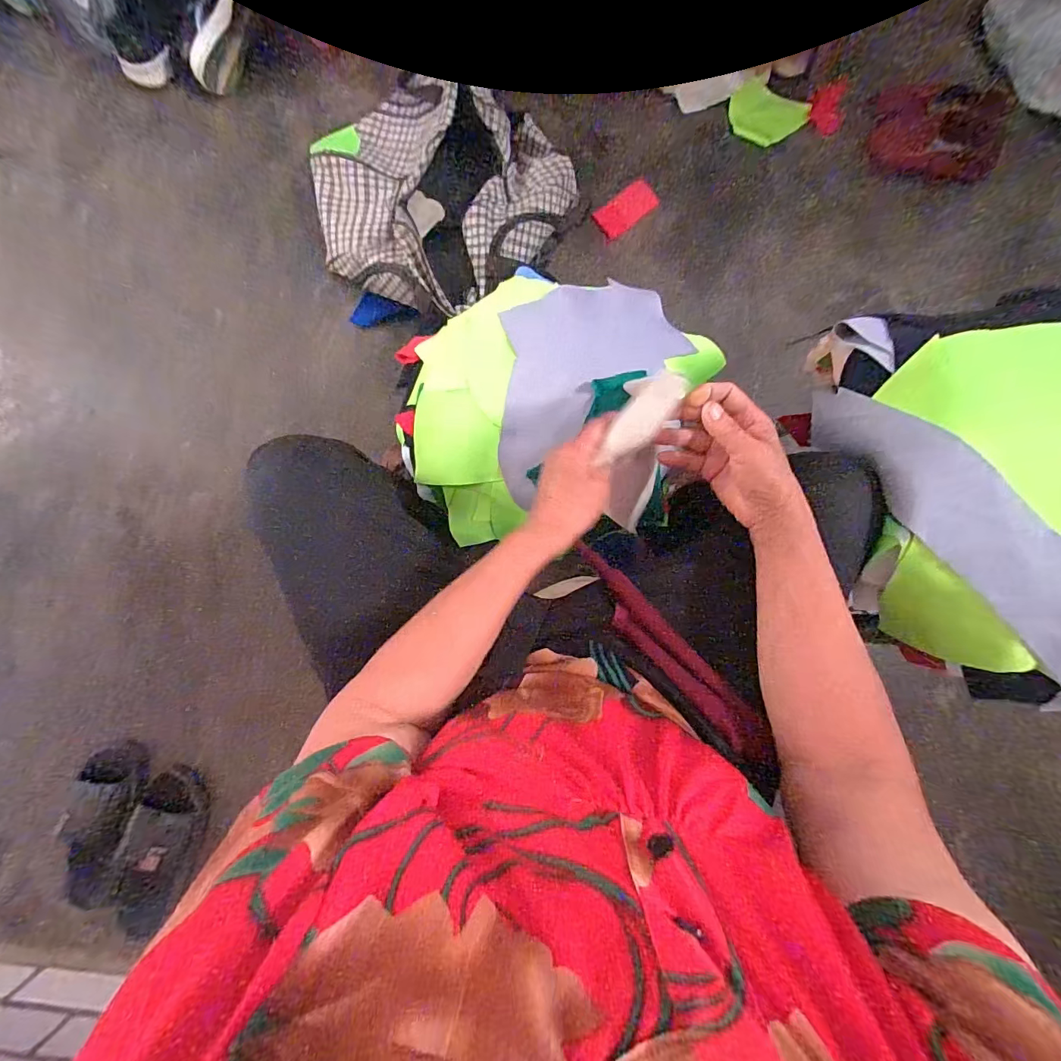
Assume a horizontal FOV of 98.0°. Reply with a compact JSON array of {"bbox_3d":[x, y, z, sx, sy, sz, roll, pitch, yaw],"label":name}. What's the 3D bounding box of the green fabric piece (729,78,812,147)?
[{"bbox_3d":[0.478,-0.846,0.939,0.150,0.020,0.107,33,87,4],"label":"green fabric piece"}]

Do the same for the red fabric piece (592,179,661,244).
[{"bbox_3d":[0.193,-0.647,0.926,0.129,0.011,0.067,-38,85,-1],"label":"red fabric piece"}]

